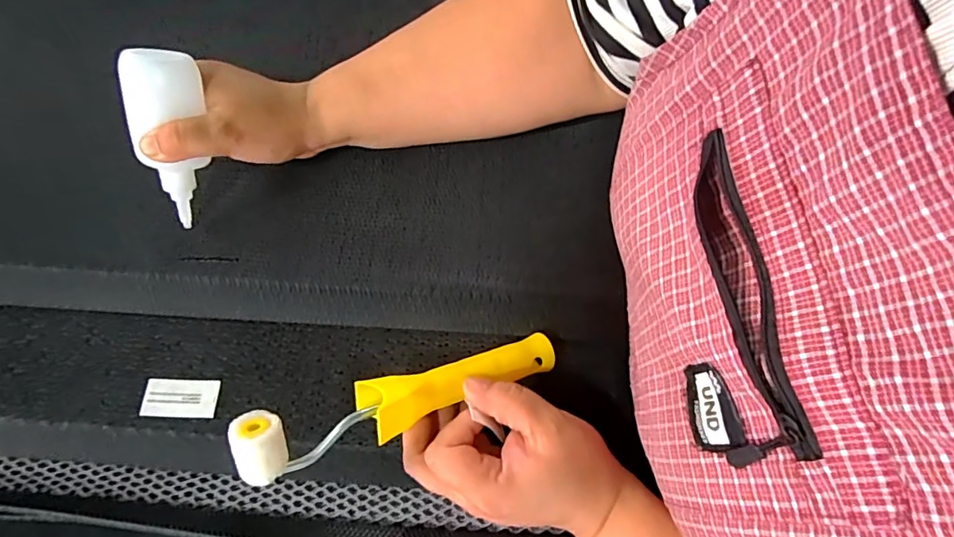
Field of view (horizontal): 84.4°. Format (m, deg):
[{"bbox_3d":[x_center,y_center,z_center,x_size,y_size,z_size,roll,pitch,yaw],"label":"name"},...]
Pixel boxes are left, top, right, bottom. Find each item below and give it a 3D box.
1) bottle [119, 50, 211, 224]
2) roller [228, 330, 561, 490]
[{"bbox_3d":[-0.207,-0.083,0.358,0.039,0.119,0.028,10,34,2],"label":"bottle"},{"bbox_3d":[-0.038,0.075,0.315,0.200,0.027,0.034,-14,73,-29],"label":"roller"}]

